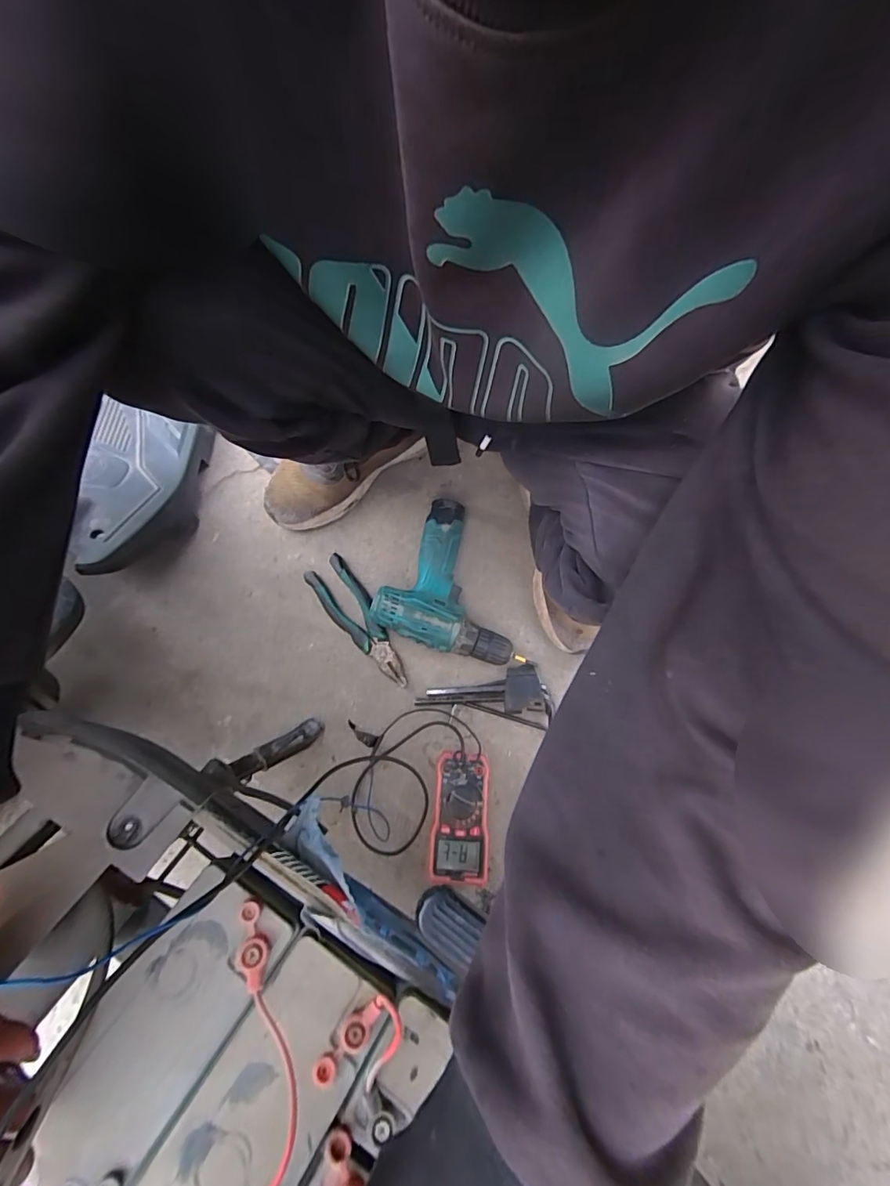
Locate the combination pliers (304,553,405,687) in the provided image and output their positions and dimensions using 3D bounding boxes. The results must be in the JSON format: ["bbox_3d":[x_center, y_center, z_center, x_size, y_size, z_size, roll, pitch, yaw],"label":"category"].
[{"bbox_3d":[-0.111,0.039,0.633,0.053,0.019,0.192,-34,83,-12],"label":"combination pliers"}]

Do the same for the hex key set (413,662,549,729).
[{"bbox_3d":[0.056,0.120,0.615,0.162,0.025,0.075,12,76,-3],"label":"hex key set"}]

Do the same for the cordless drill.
[{"bbox_3d":[0.025,-0.013,0.634,0.195,0.051,0.190,22,76,-1],"label":"cordless drill"}]

